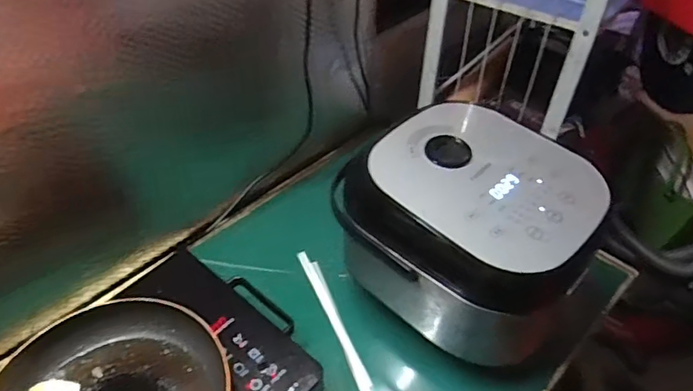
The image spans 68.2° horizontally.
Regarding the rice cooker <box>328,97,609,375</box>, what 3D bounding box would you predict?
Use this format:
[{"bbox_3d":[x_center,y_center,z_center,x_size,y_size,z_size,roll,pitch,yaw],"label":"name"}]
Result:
[{"bbox_3d":[0.166,0.038,0.709,0.251,0.195,0.304,-34,54,-30],"label":"rice cooker"}]

